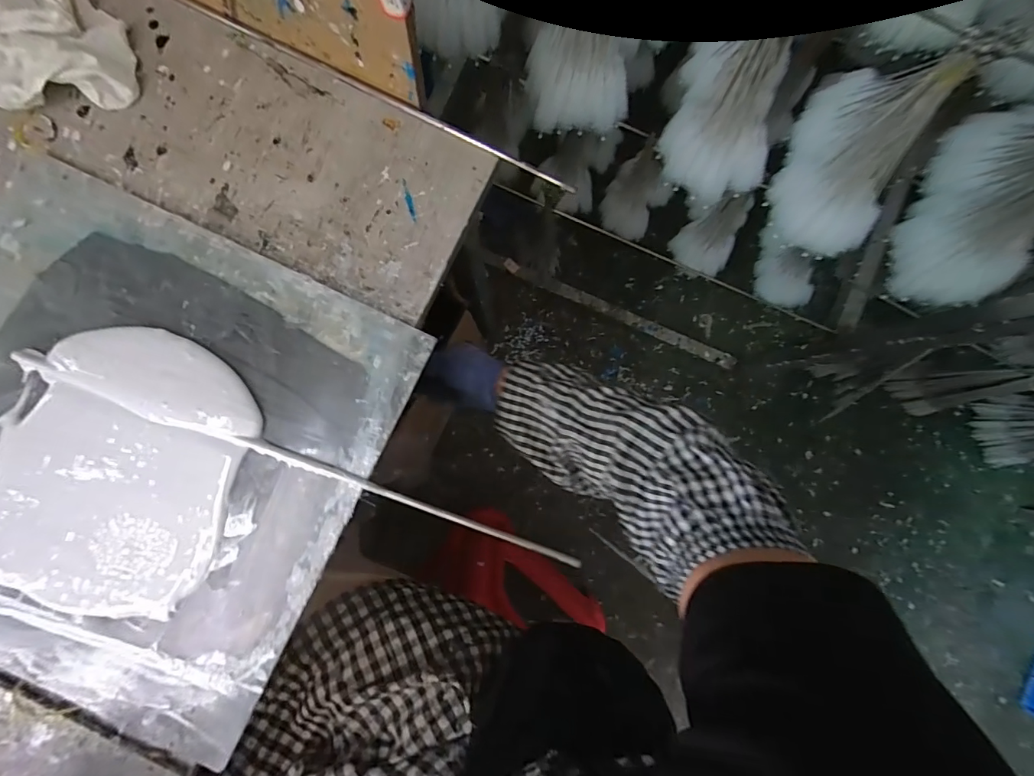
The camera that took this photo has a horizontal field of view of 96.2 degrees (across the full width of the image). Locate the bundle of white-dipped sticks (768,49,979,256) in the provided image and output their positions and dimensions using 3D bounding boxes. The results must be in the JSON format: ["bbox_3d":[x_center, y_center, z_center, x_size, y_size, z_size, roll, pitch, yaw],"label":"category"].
[{"bbox_3d":[0.340,-0.238,0.437,0.098,0.166,0.167,21,89,-1],"label":"bundle of white-dipped sticks"}]

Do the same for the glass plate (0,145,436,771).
[{"bbox_3d":[-0.297,0.042,0.346,0.357,0.010,0.347,25,86,-3],"label":"glass plate"}]

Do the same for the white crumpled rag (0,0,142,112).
[{"bbox_3d":[-0.362,-0.266,0.353,0.116,0.032,0.099,-9,88,-4],"label":"white crumpled rag"}]

